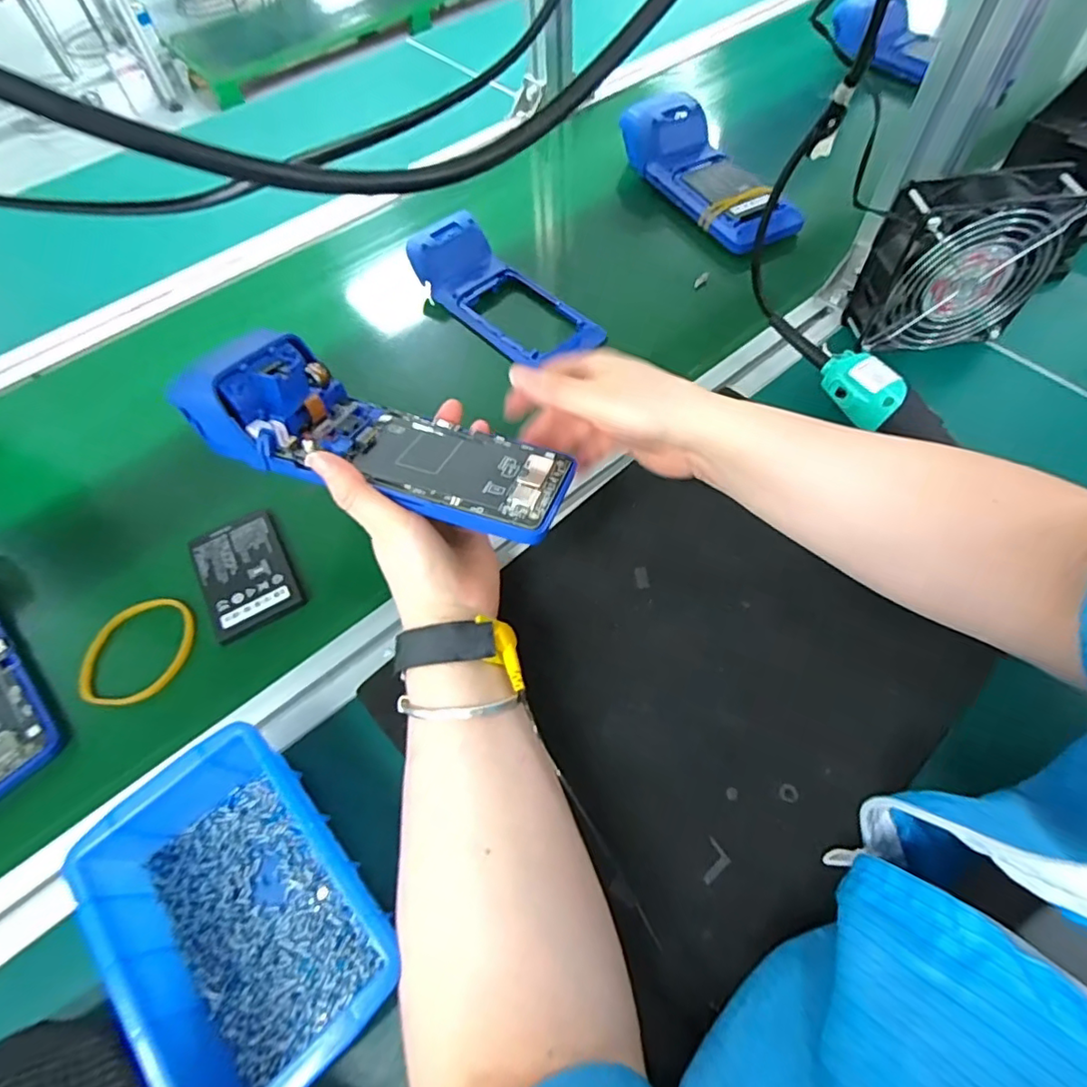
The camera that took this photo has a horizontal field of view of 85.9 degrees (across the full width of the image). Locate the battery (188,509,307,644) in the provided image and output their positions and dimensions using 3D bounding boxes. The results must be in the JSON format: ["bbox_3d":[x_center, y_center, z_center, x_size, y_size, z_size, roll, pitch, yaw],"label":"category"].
[{"bbox_3d":[-0.209,0.020,0.408,0.060,0.005,0.092,-28,63,-13],"label":"battery"}]

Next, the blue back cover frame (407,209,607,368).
[{"bbox_3d":[-0.037,-0.228,0.530,0.085,0.052,0.198,-41,66,-19],"label":"blue back cover frame"}]

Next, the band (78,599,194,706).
[{"bbox_3d":[-0.266,0.071,0.385,0.060,0.010,0.076,20,63,14],"label":"band"}]

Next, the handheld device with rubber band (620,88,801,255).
[{"bbox_3d":[0.165,-0.374,0.585,0.073,0.059,0.217,-25,62,-12],"label":"handheld device with rubber band"}]

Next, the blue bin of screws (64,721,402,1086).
[{"bbox_3d":[-0.142,0.177,0.281,0.099,0.053,0.152,-41,66,-19],"label":"blue bin of screws"}]

